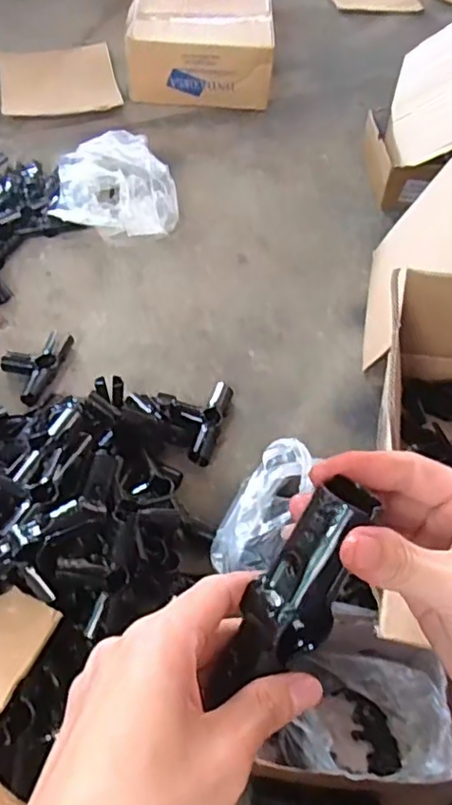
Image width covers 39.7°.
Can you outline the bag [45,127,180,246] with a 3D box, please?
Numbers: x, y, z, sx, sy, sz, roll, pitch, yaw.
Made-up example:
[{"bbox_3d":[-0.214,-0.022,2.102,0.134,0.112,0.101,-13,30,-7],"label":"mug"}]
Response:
[{"bbox_3d":[-0.212,-0.415,1.195,0.230,0.083,0.234,-4,55,-7],"label":"bag"}]

